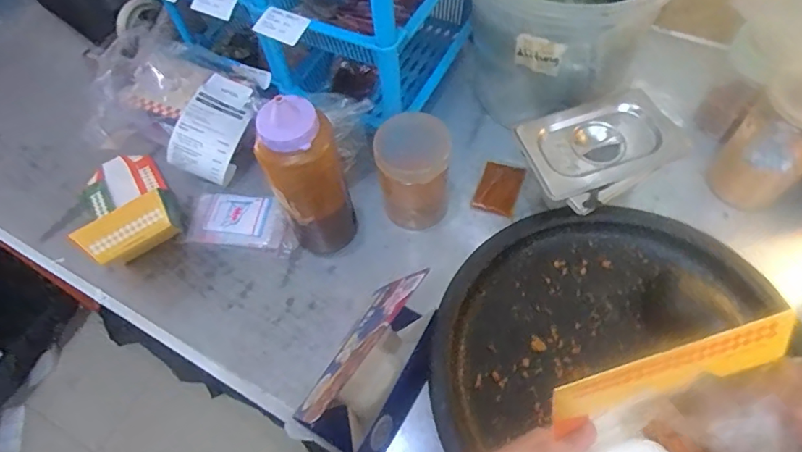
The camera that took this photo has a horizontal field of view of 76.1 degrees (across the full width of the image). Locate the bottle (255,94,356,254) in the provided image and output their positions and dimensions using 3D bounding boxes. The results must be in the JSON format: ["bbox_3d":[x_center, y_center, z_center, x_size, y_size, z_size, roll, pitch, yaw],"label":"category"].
[{"bbox_3d":[-0.101,-0.041,0.581,0.085,0.231,0.066,-22,61,-8],"label":"bottle"}]

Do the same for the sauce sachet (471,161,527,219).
[{"bbox_3d":[0.134,-0.052,0.700,0.056,0.005,0.079,17,63,14],"label":"sauce sachet"}]

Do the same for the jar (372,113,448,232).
[{"bbox_3d":[0.015,-0.066,0.632,0.089,0.144,0.079,-2,60,4],"label":"jar"}]

